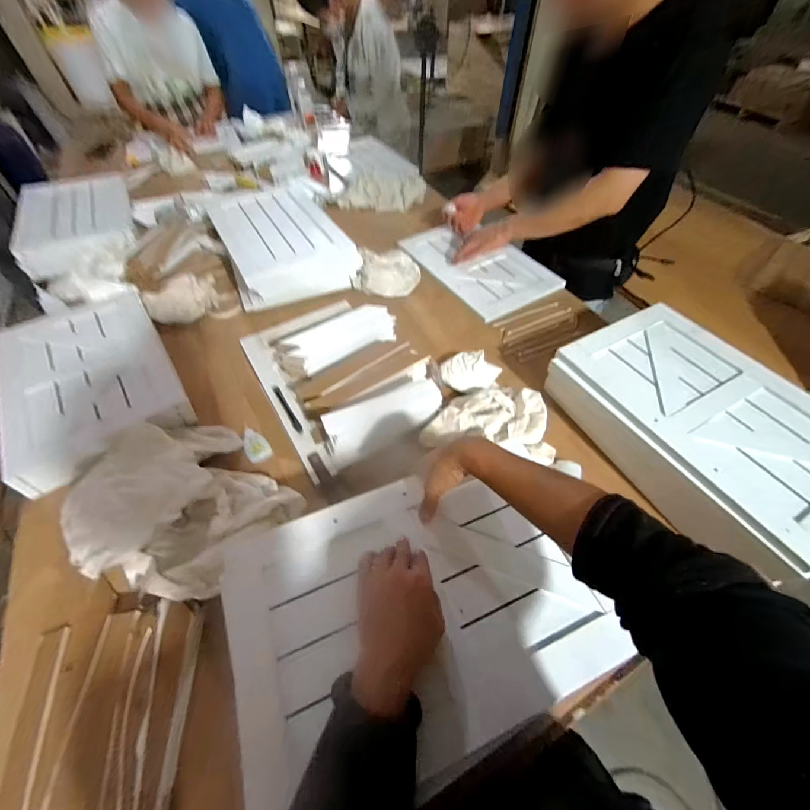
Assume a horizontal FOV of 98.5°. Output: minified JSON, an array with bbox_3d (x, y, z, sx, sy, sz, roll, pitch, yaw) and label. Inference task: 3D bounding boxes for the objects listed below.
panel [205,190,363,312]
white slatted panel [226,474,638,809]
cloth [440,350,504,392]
[{"bbox_3d":[-0.350,-0.464,0.966,0.297,0.103,0.429,-24,57,-17],"label":"panel"},{"bbox_3d":[0.009,0.219,0.390,0.368,0.029,0.274,-19,56,-13],"label":"white slatted panel"},{"bbox_3d":[0.137,-0.072,0.726,0.118,0.047,0.096,17,55,12],"label":"cloth"}]

